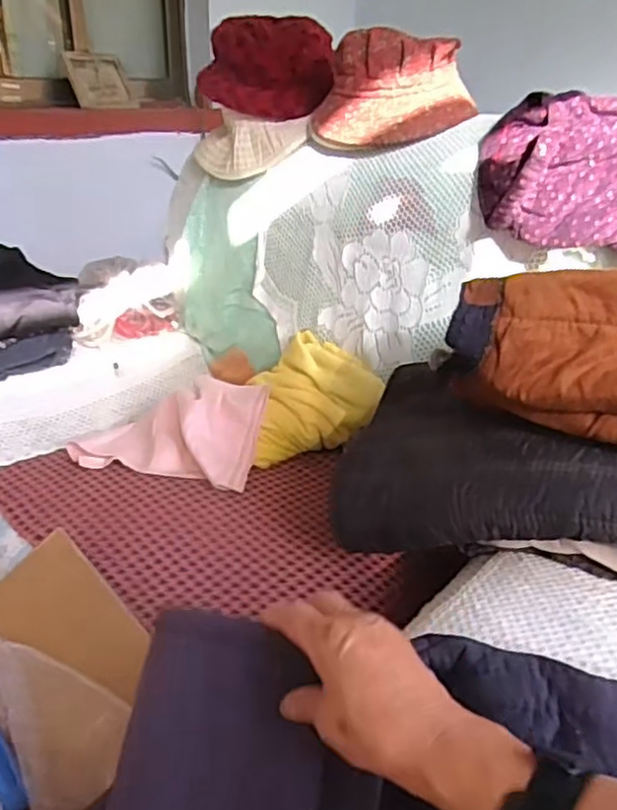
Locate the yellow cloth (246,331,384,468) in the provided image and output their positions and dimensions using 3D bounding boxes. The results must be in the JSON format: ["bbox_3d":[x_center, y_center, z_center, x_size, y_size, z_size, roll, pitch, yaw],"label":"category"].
[{"bbox_3d":[-0.006,-0.024,1.026,0.206,0.058,0.188,-22,59,-3],"label":"yellow cloth"}]

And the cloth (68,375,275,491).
[{"bbox_3d":[-0.207,0.031,0.984,0.273,0.082,0.178,5,25,9],"label":"cloth"}]

